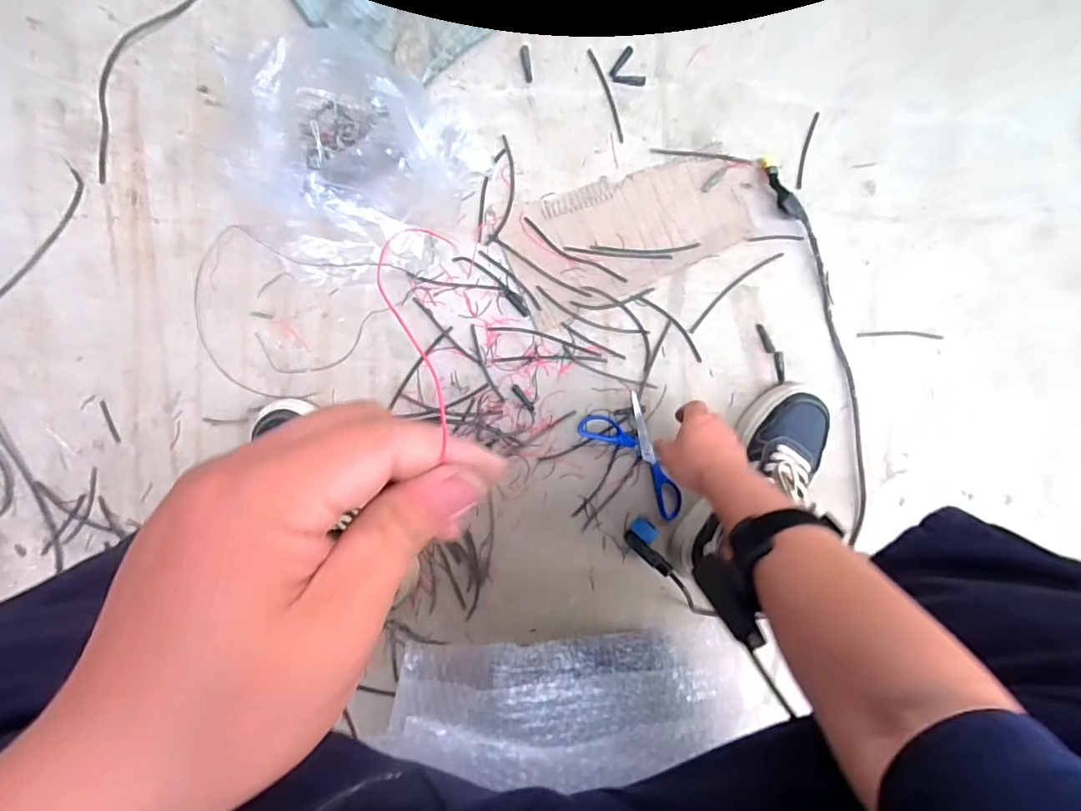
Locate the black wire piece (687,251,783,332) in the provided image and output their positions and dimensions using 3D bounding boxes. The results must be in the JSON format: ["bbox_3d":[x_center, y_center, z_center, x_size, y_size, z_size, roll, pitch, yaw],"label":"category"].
[{"bbox_3d":[0.242,-0.146,0.666,0.150,0.004,0.017,-41,95,-1],"label":"black wire piece"}]

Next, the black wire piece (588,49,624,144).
[{"bbox_3d":[0.082,-0.374,0.641,0.011,0.004,0.113,-21,95,-3],"label":"black wire piece"}]

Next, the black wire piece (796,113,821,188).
[{"bbox_3d":[0.331,-0.318,0.662,0.011,0.004,0.095,15,92,-5],"label":"black wire piece"}]

